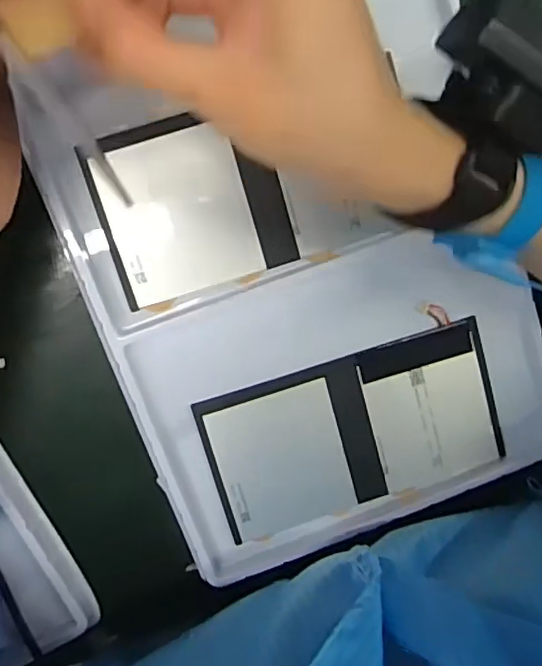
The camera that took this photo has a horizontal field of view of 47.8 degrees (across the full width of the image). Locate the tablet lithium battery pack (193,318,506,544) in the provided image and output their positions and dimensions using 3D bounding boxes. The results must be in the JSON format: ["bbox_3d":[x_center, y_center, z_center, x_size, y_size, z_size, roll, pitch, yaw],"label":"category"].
[{"bbox_3d":[0.051,0.060,0.366,0.172,0.009,0.090,-17,100,-5],"label":"tablet lithium battery pack"}]

